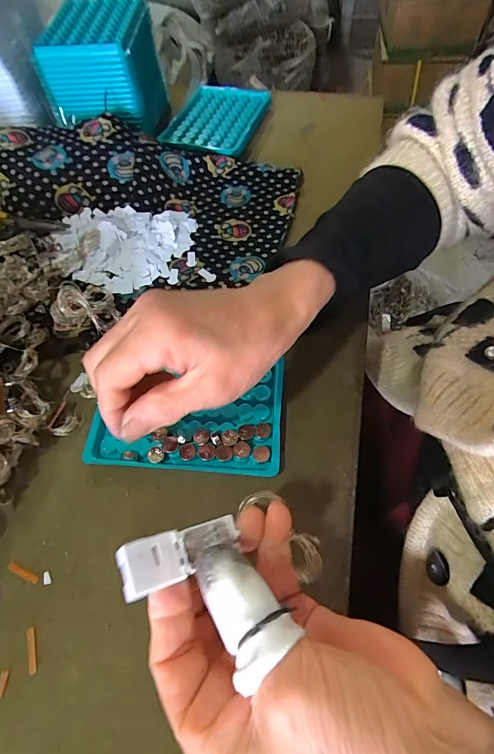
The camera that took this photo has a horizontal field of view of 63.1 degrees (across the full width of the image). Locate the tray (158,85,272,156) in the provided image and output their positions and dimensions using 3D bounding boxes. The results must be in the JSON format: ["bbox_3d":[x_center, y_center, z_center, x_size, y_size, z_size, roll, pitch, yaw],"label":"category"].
[{"bbox_3d":[-0.036,-0.300,0.469,0.095,0.013,0.141,14,60,11],"label":"tray"}]

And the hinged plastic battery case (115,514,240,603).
[{"bbox_3d":[-0.029,0.073,0.171,0.054,0.012,0.019,-6,52,-43],"label":"hinged plastic battery case"}]

